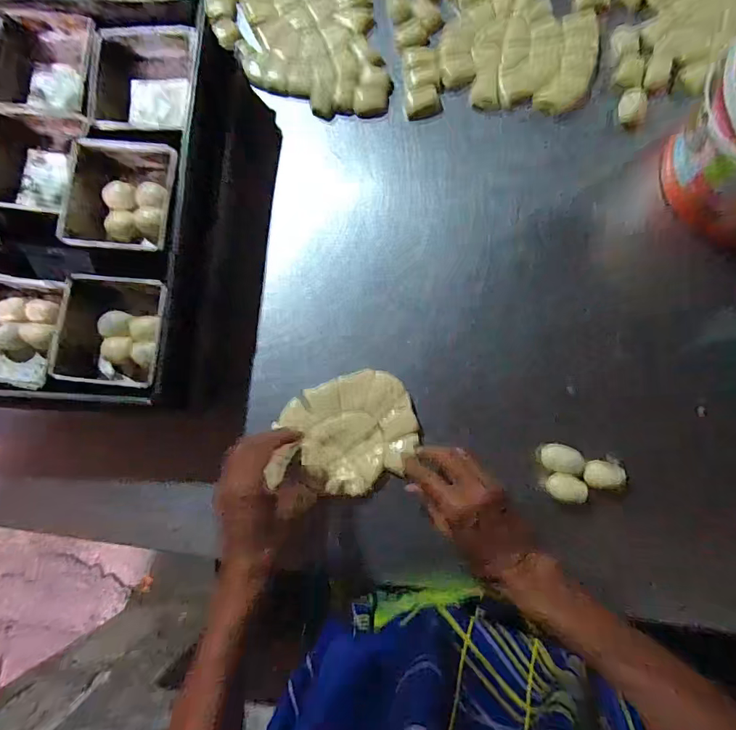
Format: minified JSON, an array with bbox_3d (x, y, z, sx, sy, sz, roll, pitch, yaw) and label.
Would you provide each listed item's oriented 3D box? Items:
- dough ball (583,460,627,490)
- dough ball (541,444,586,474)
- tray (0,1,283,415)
[{"bbox_3d":[0.255,0.120,0.503,0.040,0.035,0.030,13,86,6],"label":"dough ball"},{"bbox_3d":[0.215,0.104,0.510,0.042,0.031,0.029,6,85,5],"label":"dough ball"},{"bbox_3d":[-0.394,-0.189,0.544,0.515,0.118,0.461,5,80,4],"label":"tray"}]

